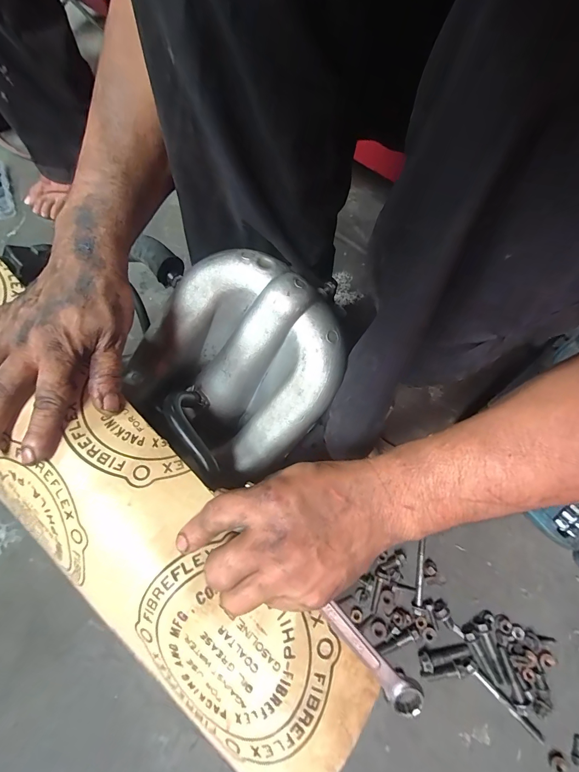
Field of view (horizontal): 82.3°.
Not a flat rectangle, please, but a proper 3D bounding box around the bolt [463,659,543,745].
[{"bbox_3d":[0.233,0.344,0.362,0.012,0.011,0.097,-43,72,-14],"label":"bolt"}]

